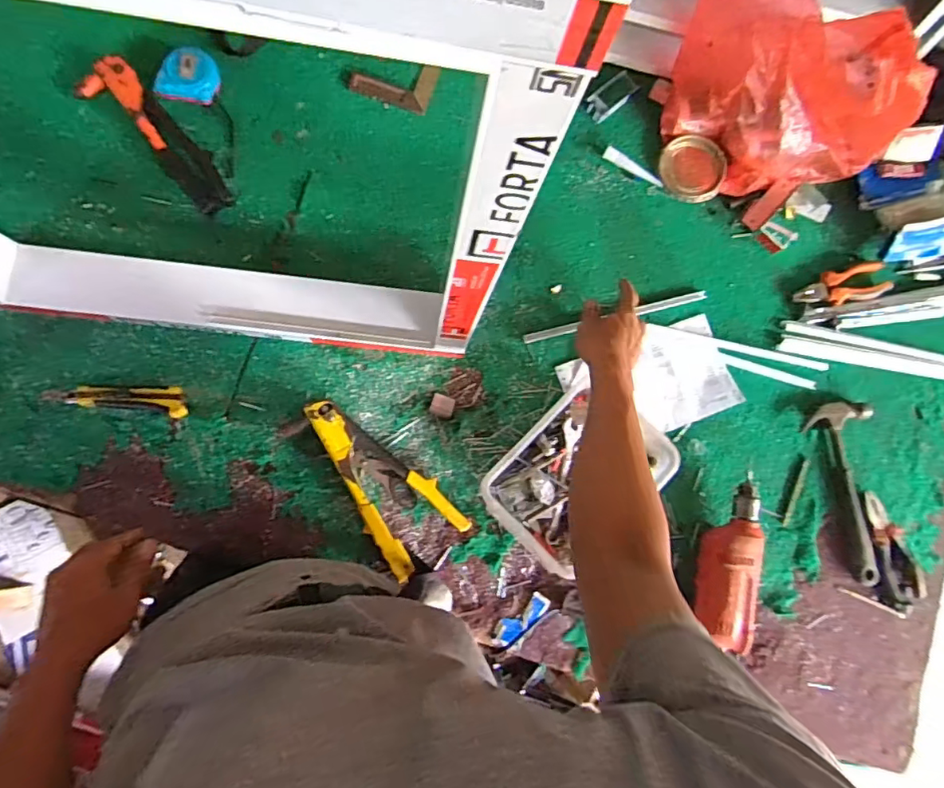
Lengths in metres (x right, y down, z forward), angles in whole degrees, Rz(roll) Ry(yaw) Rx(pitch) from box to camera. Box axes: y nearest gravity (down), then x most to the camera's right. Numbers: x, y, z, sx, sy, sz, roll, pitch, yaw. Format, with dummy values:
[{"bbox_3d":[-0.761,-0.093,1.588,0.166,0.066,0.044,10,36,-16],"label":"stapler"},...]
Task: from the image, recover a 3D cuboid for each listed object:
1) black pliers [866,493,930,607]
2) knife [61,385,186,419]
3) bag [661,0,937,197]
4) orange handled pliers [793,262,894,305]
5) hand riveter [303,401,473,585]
[{"bbox_3d":[0.588,0.218,0.783,0.059,0.017,0.156,-22,86,-9],"label":"black pliers"},{"bbox_3d":[-0.422,0.007,0.681,0.139,0.015,0.037,3,83,-7],"label":"knife"},{"bbox_3d":[0.415,-0.392,0.709,0.333,0.281,0.143,35,80,-2],"label":"bag"},{"bbox_3d":[0.550,-0.161,0.824,0.143,0.028,0.051,-11,84,6],"label":"orange handled pliers"},{"bbox_3d":[-0.116,0.104,0.700,0.106,0.030,0.236,-36,89,-10],"label":"hand riveter"}]

